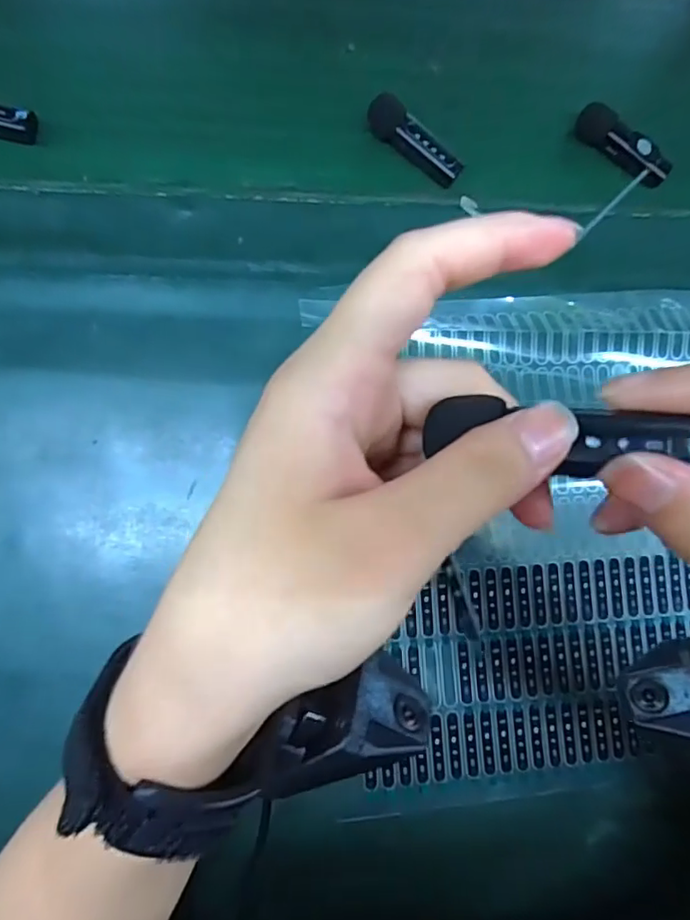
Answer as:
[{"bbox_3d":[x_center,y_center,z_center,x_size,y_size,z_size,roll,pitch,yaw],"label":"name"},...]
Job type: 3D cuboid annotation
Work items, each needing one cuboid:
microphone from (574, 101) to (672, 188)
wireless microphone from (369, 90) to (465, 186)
[{"bbox_3d":[0.167,-0.190,0.341,0.063,0.015,0.018,33,81,-2],"label":"microphone"},{"bbox_3d":[0.041,-0.184,0.329,0.062,0.014,0.020,36,81,-2],"label":"wireless microphone"}]

